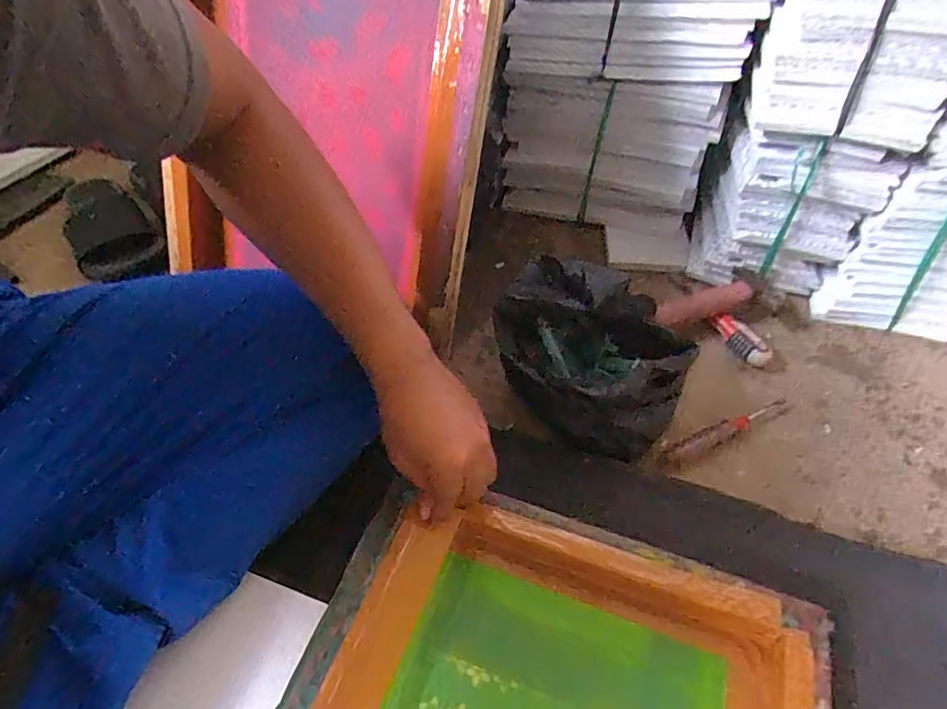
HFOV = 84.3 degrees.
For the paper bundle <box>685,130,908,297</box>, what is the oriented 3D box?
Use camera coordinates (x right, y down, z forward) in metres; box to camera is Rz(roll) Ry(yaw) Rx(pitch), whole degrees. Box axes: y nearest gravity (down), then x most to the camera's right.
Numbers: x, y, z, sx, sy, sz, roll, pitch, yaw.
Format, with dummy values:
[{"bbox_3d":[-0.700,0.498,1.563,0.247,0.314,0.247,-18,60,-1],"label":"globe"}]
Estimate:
[{"bbox_3d":[0.372,-0.182,0.636,0.181,0.194,0.096,20,52,18],"label":"paper bundle"}]

